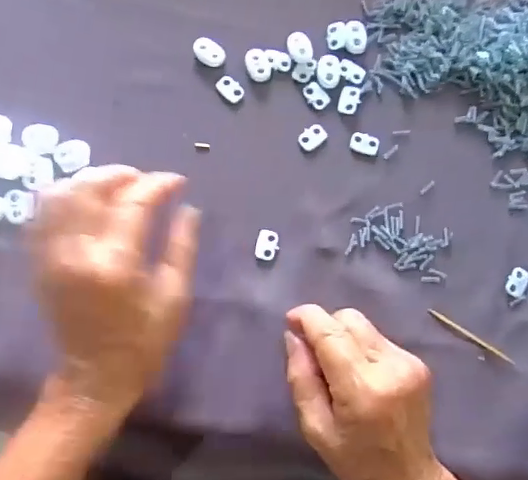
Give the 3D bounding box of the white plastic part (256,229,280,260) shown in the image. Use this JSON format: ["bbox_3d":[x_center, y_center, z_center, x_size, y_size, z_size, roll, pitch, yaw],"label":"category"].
[{"bbox_3d":[0.002,0.003,0.362,0.014,0.004,0.020,5,82,-3],"label":"white plastic part"}]

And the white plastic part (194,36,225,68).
[{"bbox_3d":[-0.037,-0.128,0.382,0.023,0.004,0.017,36,81,2],"label":"white plastic part"}]

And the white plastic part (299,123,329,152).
[{"bbox_3d":[0.033,-0.069,0.374,0.020,0.004,0.014,-38,86,-8],"label":"white plastic part"}]

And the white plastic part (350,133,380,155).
[{"bbox_3d":[0.068,-0.065,0.375,0.019,0.004,0.013,18,81,-1],"label":"white plastic part"}]

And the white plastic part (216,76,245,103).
[{"bbox_3d":[-0.022,-0.101,0.377,0.019,0.004,0.013,44,82,3],"label":"white plastic part"}]

